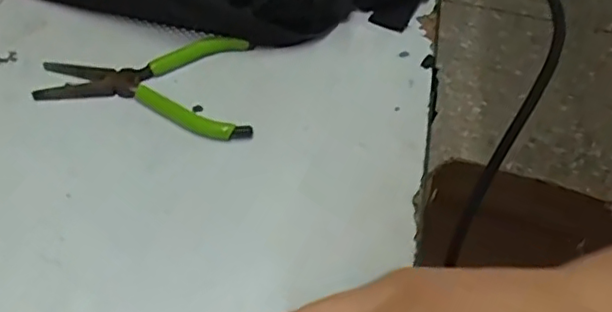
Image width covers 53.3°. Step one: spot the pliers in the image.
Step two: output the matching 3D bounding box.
[{"bbox_3d":[-0.089,-0.038,0.341,0.114,0.007,0.073,-2,50,-10],"label":"pliers"}]

